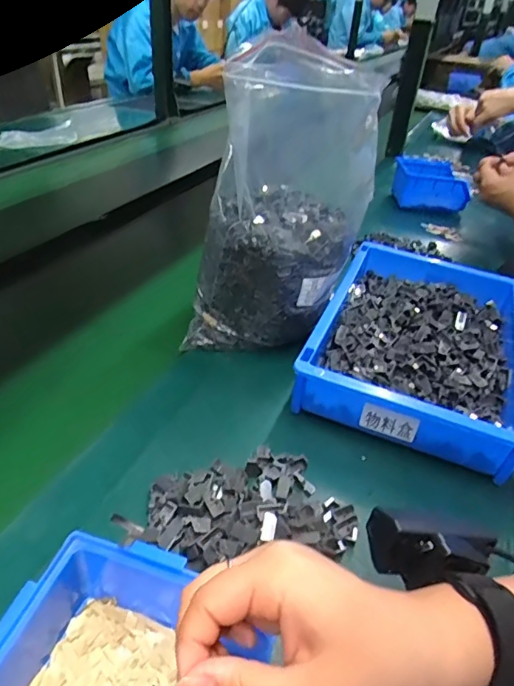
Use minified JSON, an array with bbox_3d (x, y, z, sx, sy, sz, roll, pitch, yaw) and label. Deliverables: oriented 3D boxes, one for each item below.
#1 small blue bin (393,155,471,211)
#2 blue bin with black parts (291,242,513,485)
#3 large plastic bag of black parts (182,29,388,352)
[{"bbox_3d":[0.343,-0.310,0.971,0.135,0.075,0.115,4,36,-2],"label":"small blue bin"},{"bbox_3d":[0.185,-0.006,0.549,0.207,0.061,0.310,17,38,17],"label":"blue bin with black parts"},{"bbox_3d":[0.032,-0.138,0.534,0.161,0.265,0.186,13,37,11],"label":"large plastic bag of black parts"}]

